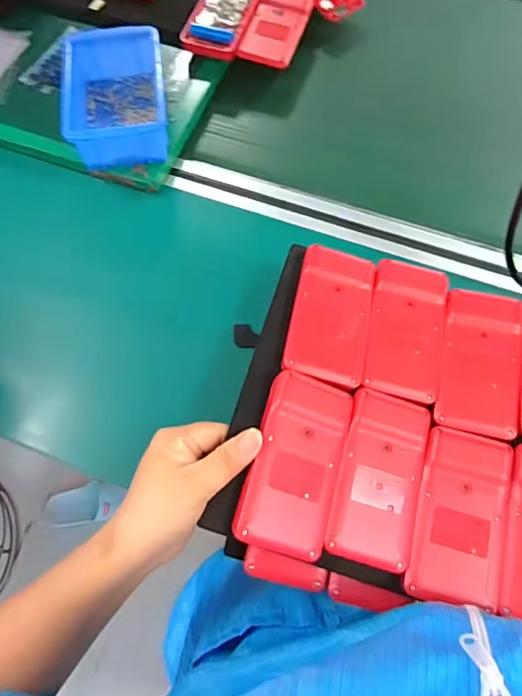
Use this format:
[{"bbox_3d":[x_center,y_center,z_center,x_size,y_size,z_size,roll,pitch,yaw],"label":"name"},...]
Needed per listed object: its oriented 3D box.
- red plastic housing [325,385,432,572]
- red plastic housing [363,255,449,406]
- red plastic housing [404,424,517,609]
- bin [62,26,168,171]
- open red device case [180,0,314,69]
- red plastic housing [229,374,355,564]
[{"bbox_3d":[0.087,0.092,0.346,0.060,0.015,0.118,14,68,6],"label":"red plastic housing"},{"bbox_3d":[0.117,-0.016,0.386,0.060,0.008,0.116,12,68,5],"label":"red plastic housing"},{"bbox_3d":[0.143,0.119,0.340,0.060,0.011,0.116,15,68,6],"label":"red plastic housing"},{"bbox_3d":[-0.149,-0.262,0.502,0.097,0.050,0.143,-6,68,-3],"label":"bin"},{"bbox_3d":[-0.014,-0.385,0.559,0.130,0.013,0.120,13,68,5],"label":"open red device case"},{"bbox_3d":[0.024,0.080,0.338,0.063,0.014,0.118,21,71,-12],"label":"red plastic housing"}]

